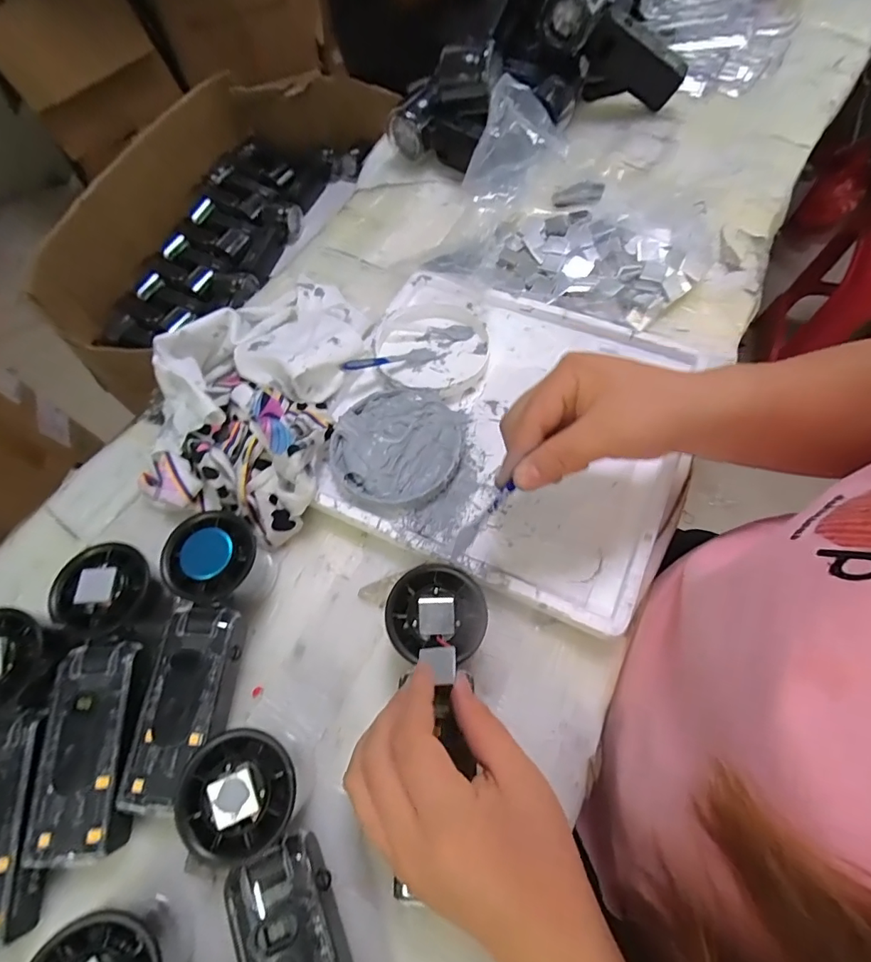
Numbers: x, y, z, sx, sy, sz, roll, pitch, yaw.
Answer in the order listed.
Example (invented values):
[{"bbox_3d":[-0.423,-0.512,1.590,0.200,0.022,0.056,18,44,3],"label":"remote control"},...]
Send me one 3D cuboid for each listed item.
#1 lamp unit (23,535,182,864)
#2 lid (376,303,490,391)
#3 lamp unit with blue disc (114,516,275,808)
[{"bbox_3d":[-0.201,0.124,0.287,0.057,0.049,0.167,-2,62,1],"label":"lamp unit"},{"bbox_3d":[-0.002,-0.118,0.422,0.094,0.018,0.088,-1,65,3],"label":"lid"},{"bbox_3d":[-0.148,0.106,0.300,0.055,0.054,0.168,5,62,5],"label":"lamp unit with blue disc"}]

